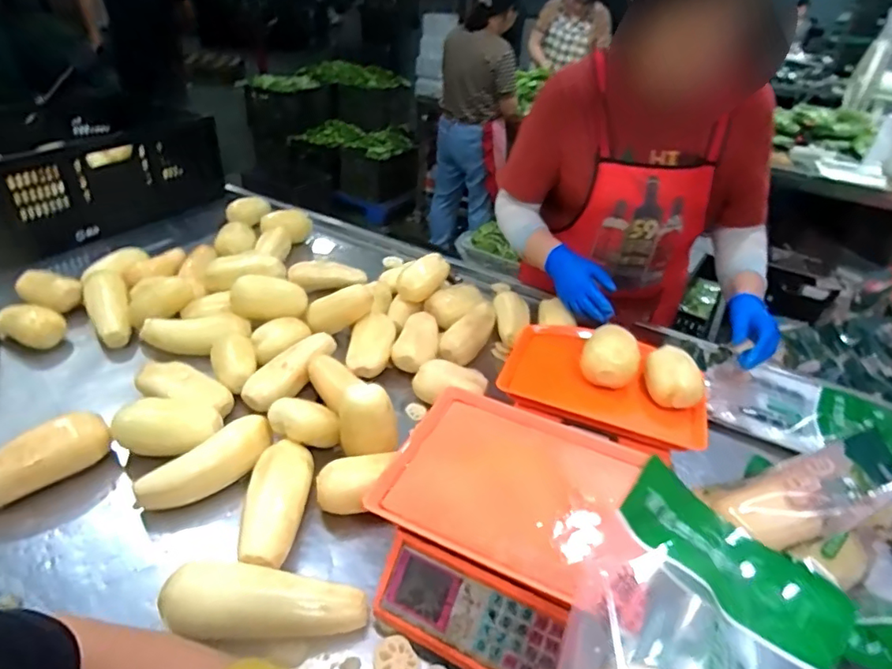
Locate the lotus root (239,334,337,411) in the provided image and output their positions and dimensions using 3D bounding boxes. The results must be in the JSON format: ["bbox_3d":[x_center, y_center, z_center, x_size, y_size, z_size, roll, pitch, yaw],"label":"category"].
[{"bbox_3d":[-0.250,0.059,0.871,0.056,0.053,0.187,26,40,26],"label":"lotus root"}]

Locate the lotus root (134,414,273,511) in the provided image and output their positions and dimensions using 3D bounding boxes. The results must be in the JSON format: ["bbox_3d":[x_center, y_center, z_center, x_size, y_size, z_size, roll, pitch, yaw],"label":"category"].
[{"bbox_3d":[-0.317,0.172,0.699,0.176,0.051,0.073,-21,43,-32],"label":"lotus root"}]

